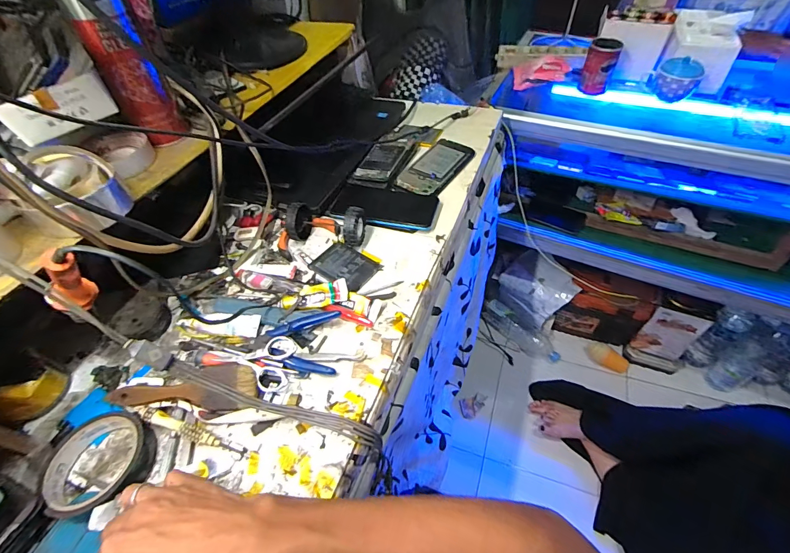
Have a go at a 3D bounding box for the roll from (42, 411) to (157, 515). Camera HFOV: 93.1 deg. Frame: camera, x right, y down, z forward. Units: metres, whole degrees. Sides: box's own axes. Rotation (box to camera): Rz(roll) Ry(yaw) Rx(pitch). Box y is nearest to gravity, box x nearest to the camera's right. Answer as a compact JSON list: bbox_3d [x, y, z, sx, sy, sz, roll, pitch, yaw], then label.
[{"bbox_3d":[-0.287,0.178,0.362,0.090,0.026,0.092,-16,50,-8],"label":"roll"}]

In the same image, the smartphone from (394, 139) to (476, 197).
[{"bbox_3d":[0.072,-0.200,0.663,0.082,0.011,0.166,25,56,24],"label":"smartphone"}]

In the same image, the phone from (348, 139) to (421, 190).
[{"bbox_3d":[-0.018,-0.211,0.672,0.072,0.020,0.143,17,53,19],"label":"phone"}]

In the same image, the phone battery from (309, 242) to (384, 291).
[{"bbox_3d":[-0.068,-0.014,0.520,0.083,0.009,0.063,29,58,27],"label":"phone battery"}]

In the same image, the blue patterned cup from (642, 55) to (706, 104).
[{"bbox_3d":[0.609,-0.437,0.823,0.106,0.070,0.082,24,56,24],"label":"blue patterned cup"}]

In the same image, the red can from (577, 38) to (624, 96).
[{"bbox_3d":[0.473,-0.487,0.869,0.069,0.102,0.073,15,53,18],"label":"red can"}]

